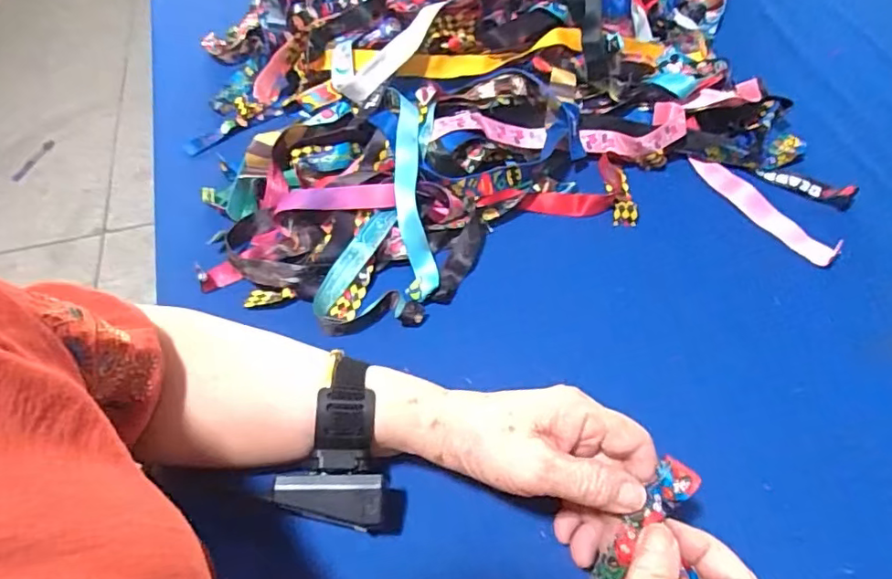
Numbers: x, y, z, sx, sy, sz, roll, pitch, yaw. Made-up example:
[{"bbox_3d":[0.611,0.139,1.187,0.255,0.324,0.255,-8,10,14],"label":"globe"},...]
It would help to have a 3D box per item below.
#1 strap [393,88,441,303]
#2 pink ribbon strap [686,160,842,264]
[{"bbox_3d":[-0.030,-0.084,0.466,0.027,0.015,0.192,-6,75,-2],"label":"strap"},{"bbox_3d":[0.277,-0.073,0.486,0.023,0.015,0.142,-33,62,-18],"label":"pink ribbon strap"}]

